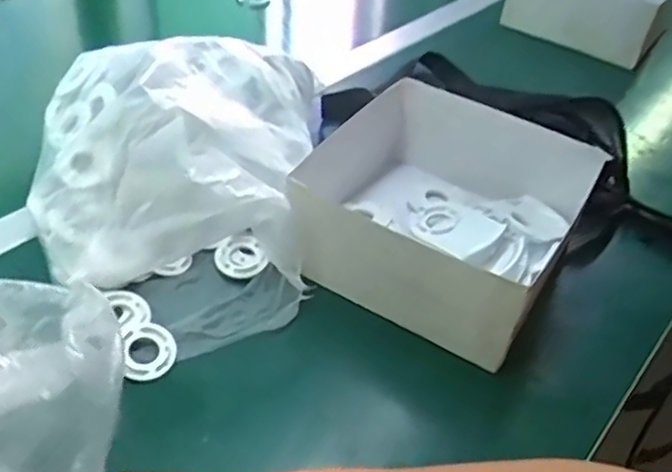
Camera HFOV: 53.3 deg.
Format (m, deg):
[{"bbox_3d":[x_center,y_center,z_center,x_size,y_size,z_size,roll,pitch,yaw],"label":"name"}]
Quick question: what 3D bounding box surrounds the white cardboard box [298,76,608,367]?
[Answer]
[{"bbox_3d":[0.099,-0.025,0.574,0.210,0.093,0.231,22,43,17],"label":"white cardboard box"}]

